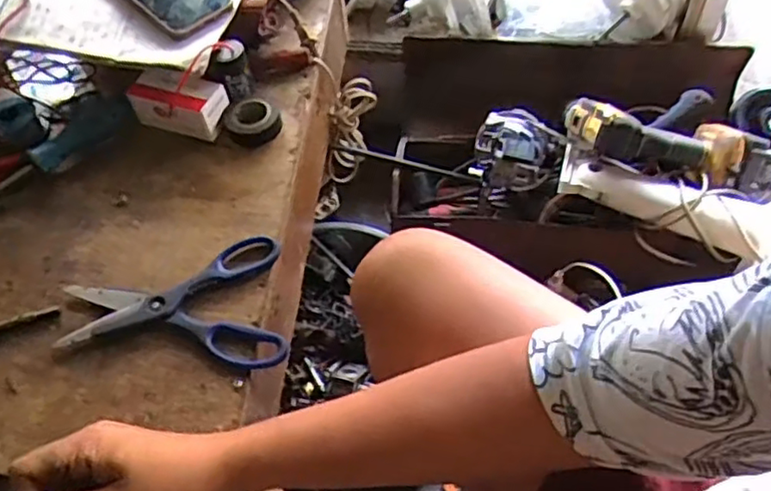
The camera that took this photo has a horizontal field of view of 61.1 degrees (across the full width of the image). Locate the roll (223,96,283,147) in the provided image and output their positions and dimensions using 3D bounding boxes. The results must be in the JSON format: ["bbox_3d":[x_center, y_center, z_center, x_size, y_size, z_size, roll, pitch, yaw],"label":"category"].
[{"bbox_3d":[-0.136,-0.128,0.675,0.056,0.027,0.047,-12,54,-5],"label":"roll"}]

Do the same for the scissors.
[{"bbox_3d":[-0.181,0.059,0.553,0.186,0.014,0.122,-10,53,-3],"label":"scissors"}]

